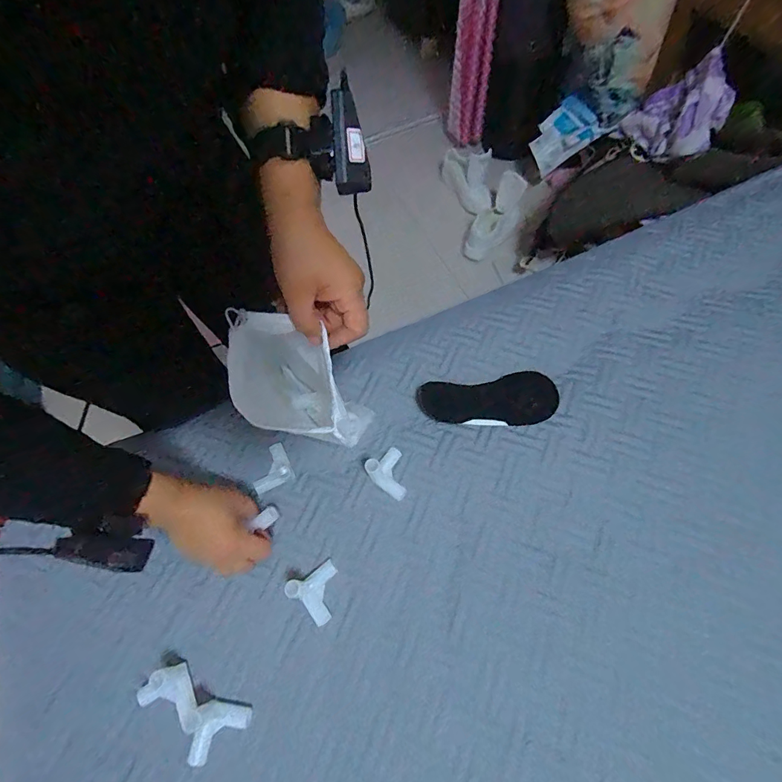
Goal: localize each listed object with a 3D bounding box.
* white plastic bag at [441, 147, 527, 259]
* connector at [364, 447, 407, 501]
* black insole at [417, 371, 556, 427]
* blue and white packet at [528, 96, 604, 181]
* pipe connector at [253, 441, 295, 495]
[{"bbox_3d":[0.327,-0.676,1.453,0.235,0.030,0.436,-18,72,20],"label":"white plastic bag"},{"bbox_3d":[0.003,0.105,0.547,0.051,0.048,0.056,-41,68,-15],"label":"connector"},{"bbox_3d":[0.135,0.014,0.597,0.189,0.013,0.074,-5,64,1],"label":"black insole"},{"bbox_3d":[0.560,-0.841,1.385,0.022,0.212,0.166,-16,83,-42],"label":"blue and white packet"},{"bbox_3d":[-0.164,0.105,0.570,0.055,0.021,0.049,-27,65,-10],"label":"pipe connector"}]

